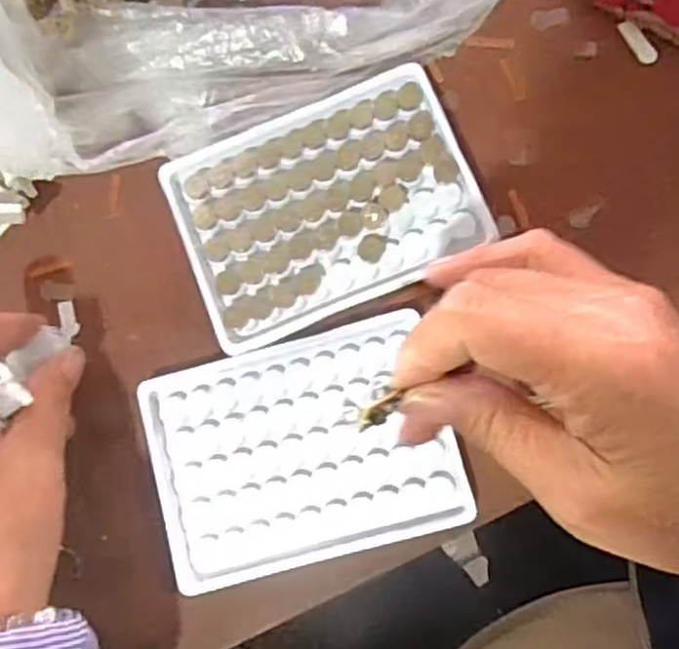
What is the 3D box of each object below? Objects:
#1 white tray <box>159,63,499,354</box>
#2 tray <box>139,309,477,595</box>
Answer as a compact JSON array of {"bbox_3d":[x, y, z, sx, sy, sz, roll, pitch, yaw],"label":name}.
[{"bbox_3d":[-0.006,-0.055,0.329,0.129,0.011,0.095,-22,79,1],"label":"white tray"},{"bbox_3d":[-0.017,0.055,0.319,0.128,0.006,0.096,-16,80,2],"label":"tray"}]

